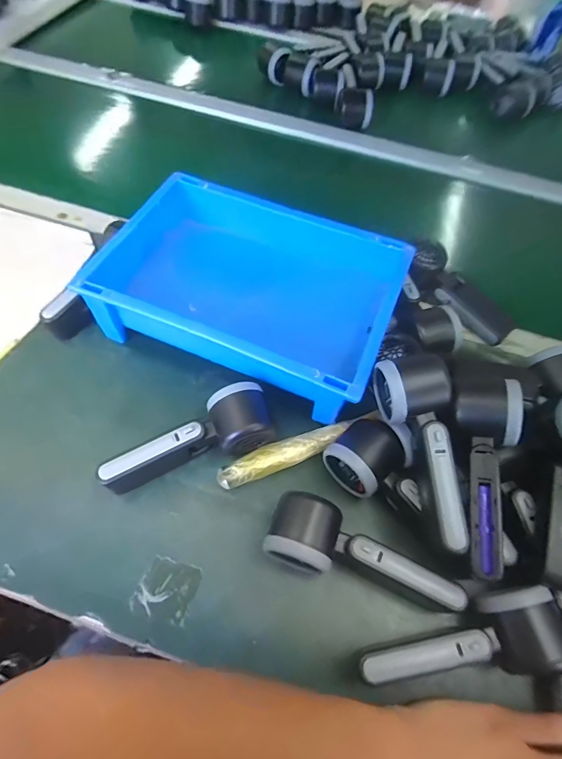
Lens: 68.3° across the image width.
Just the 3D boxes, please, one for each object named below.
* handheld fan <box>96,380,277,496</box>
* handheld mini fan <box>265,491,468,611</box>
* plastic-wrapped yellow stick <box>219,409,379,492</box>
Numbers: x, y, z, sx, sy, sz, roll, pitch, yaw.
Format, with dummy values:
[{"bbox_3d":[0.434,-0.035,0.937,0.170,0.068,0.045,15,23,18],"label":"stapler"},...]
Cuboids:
[{"bbox_3d":[-0.089,0.057,0.402,0.161,0.046,0.060,-18,63,-15],"label":"handheld fan"},{"bbox_3d":[0.069,0.150,0.355,0.163,0.052,0.057,18,60,6],"label":"handheld mini fan"},{"bbox_3d":[0.020,0.069,0.419,0.170,0.028,0.026,-19,63,-15],"label":"plastic-wrapped yellow stick"}]

